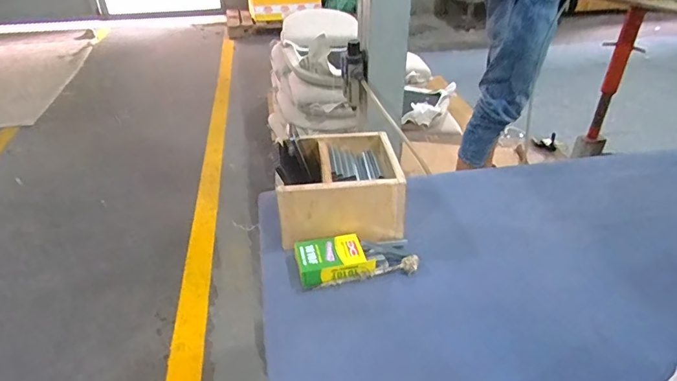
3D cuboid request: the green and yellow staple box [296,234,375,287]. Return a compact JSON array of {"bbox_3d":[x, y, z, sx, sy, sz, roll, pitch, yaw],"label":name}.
[{"bbox_3d":[-0.007,0.116,0.767,0.125,0.039,0.079,-7,36,-10],"label":"green and yellow staple box"}]

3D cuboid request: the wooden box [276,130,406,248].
[{"bbox_3d":[0.001,-0.004,0.851,0.231,0.133,0.203,-6,35,-7],"label":"wooden box"}]

